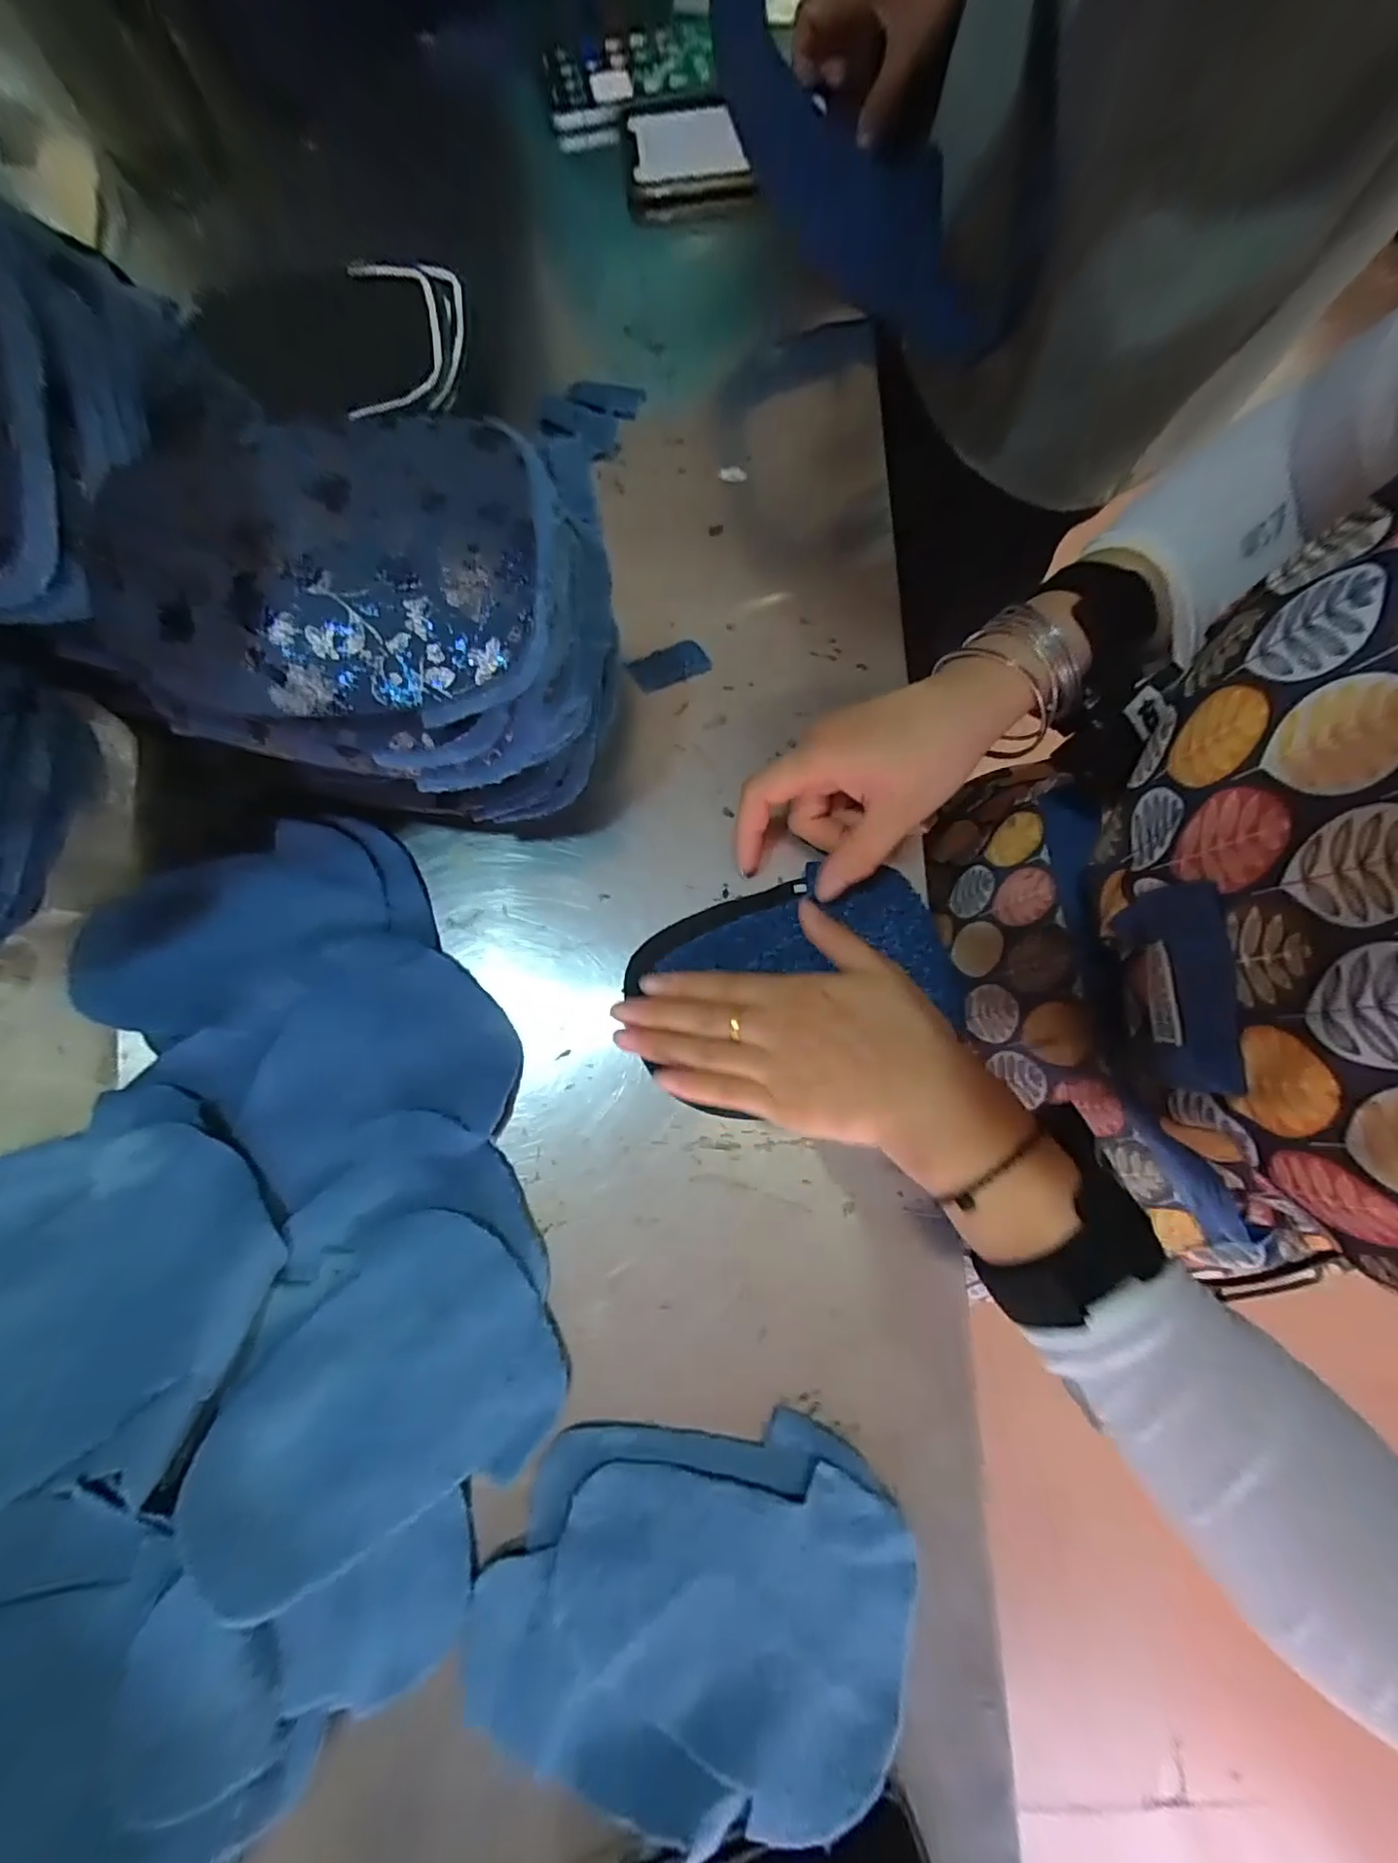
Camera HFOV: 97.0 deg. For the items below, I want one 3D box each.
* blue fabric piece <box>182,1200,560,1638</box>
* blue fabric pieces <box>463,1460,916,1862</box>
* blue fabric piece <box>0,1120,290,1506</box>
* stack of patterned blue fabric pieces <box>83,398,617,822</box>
[{"bbox_3d":[-0.137,0.210,0.267,0.153,0.024,0.109,-42,81,-8],"label":"blue fabric piece"},{"bbox_3d":[-0.004,0.296,0.258,0.183,0.013,0.118,-1,78,0],"label":"blue fabric pieces"},{"bbox_3d":[-0.272,0.160,0.266,0.153,0.018,0.138,-24,74,-23],"label":"blue fabric piece"},{"bbox_3d":[-0.140,-0.127,0.286,0.178,0.129,0.130,12,79,3],"label":"stack of patterned blue fabric pieces"}]

